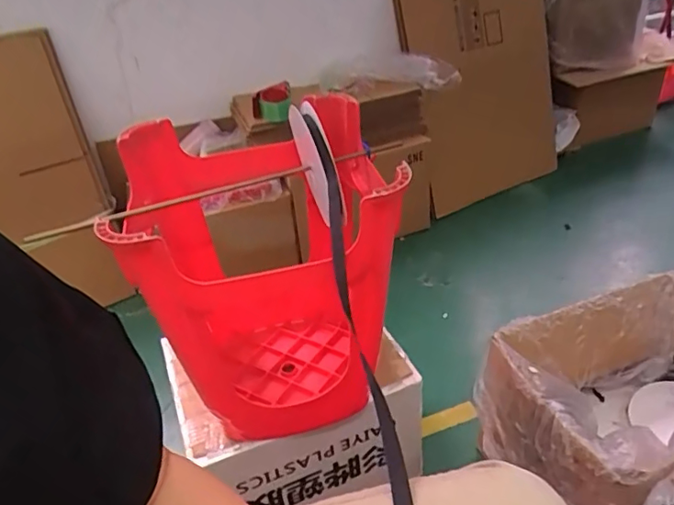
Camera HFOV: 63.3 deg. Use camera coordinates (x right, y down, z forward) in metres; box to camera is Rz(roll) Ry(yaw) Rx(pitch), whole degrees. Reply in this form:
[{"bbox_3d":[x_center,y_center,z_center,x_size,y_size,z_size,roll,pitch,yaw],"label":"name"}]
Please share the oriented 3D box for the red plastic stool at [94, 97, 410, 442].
[{"bbox_3d":[-0.104,0.040,0.854,0.345,0.436,0.380,-10,35,-7],"label":"red plastic stool"}]

